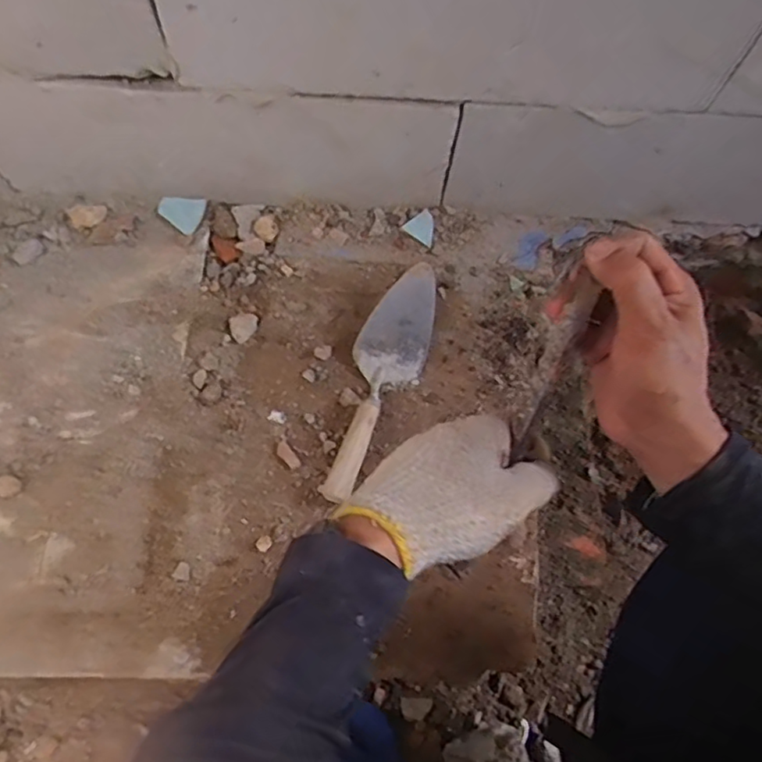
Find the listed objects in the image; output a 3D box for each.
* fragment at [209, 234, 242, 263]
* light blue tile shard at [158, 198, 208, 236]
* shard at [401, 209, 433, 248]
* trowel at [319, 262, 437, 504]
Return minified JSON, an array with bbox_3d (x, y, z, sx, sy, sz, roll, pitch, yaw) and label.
[{"bbox_3d":[-0.218,-0.187,0.849,0.031,0.012,0.047,-33,73,-14],"label":"fragment"},{"bbox_3d":[-0.281,-0.243,0.854,0.065,0.011,0.054,33,71,11],"label":"light blue tile shard"},{"bbox_3d":[0.061,-0.220,0.858,0.045,0.005,0.041,36,100,-6],"label":"shard"},{"bbox_3d":[-0.003,-0.003,0.752,0.086,0.056,0.307,21,69,6],"label":"trowel"}]

